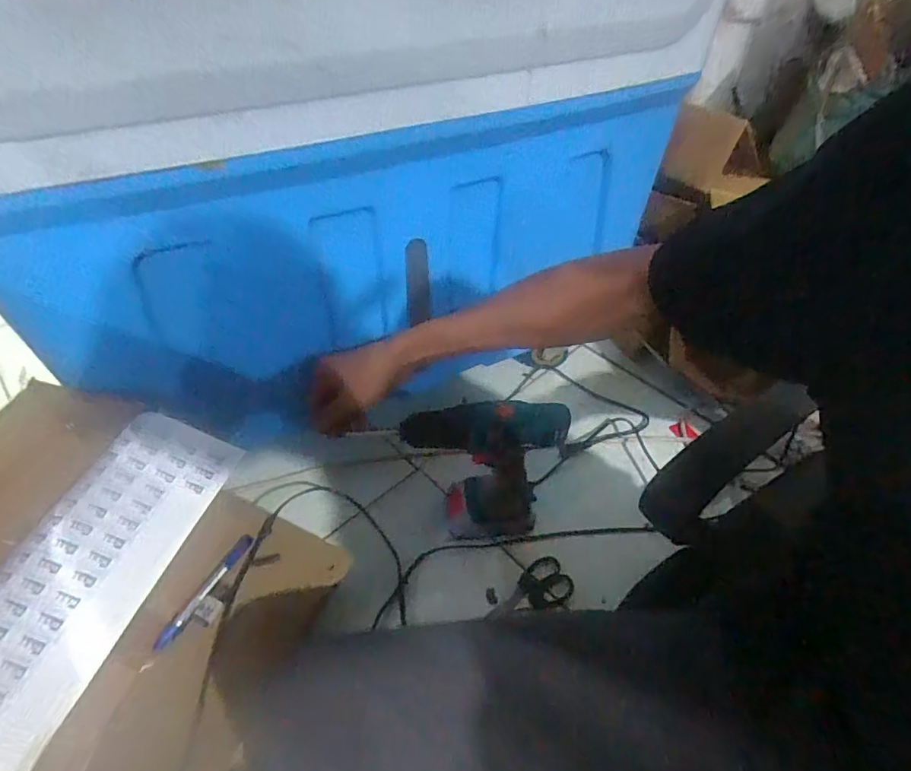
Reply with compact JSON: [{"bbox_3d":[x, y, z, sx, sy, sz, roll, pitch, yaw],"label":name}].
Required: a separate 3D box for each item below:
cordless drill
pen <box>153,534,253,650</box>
[{"bbox_3d":[0.033,0.106,0.622,0.186,0.212,0.068,-6,47,-6],"label":"cordless drill"},{"bbox_3d":[-0.264,0.214,0.532,0.013,0.012,0.131,20,50,17],"label":"pen"}]

